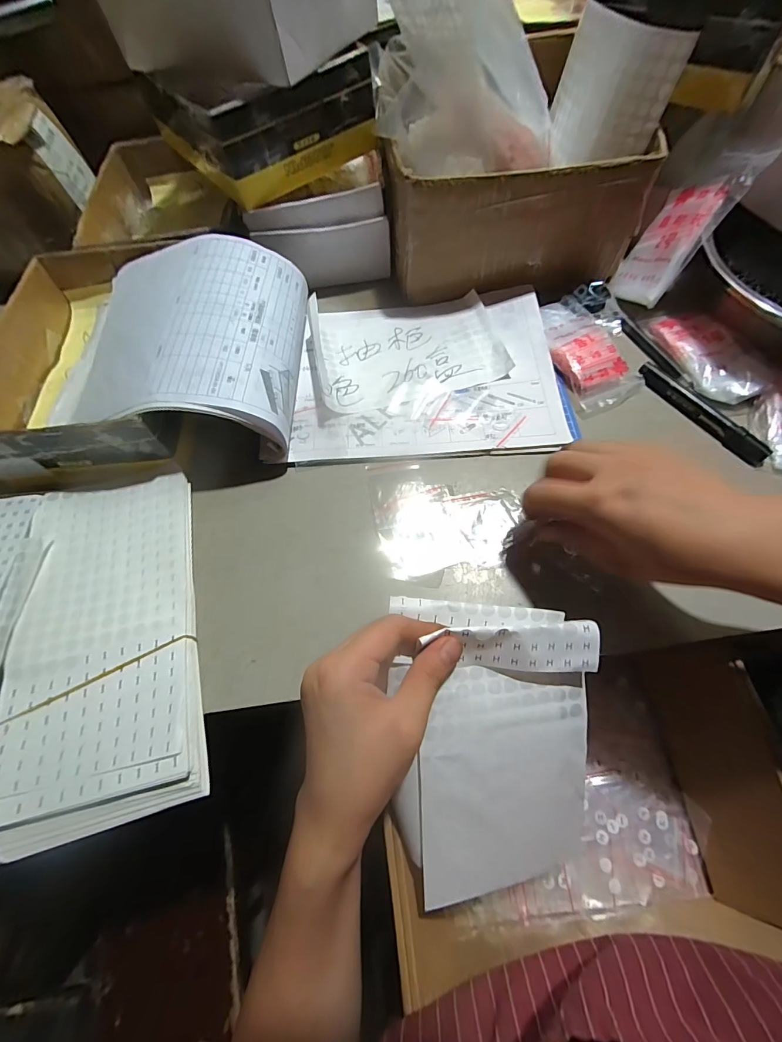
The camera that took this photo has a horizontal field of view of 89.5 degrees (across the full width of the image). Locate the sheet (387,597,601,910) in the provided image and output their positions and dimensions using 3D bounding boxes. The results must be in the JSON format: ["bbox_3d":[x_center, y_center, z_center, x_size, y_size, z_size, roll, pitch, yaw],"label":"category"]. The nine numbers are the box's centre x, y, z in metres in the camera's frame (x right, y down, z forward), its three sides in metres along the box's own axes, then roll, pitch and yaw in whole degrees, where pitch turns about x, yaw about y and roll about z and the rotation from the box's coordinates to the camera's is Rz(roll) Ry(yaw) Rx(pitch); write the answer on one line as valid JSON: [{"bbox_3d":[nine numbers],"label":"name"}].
[{"bbox_3d":[0.073,0.154,0.274,0.135,0.025,0.201,-4,94,-9],"label":"sheet"}]

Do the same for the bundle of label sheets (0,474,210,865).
[{"bbox_3d":[-0.215,0.083,0.298,0.130,0.019,0.251,-15,64,-3],"label":"bundle of label sheets"}]

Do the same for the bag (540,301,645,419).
[{"bbox_3d":[0.199,-0.174,0.397,0.074,0.013,0.144,-10,64,-1],"label":"bag"}]

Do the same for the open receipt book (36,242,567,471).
[{"bbox_3d":[-0.072,-0.167,0.378,0.473,0.082,0.218,-4,64,2],"label":"open receipt book"}]

